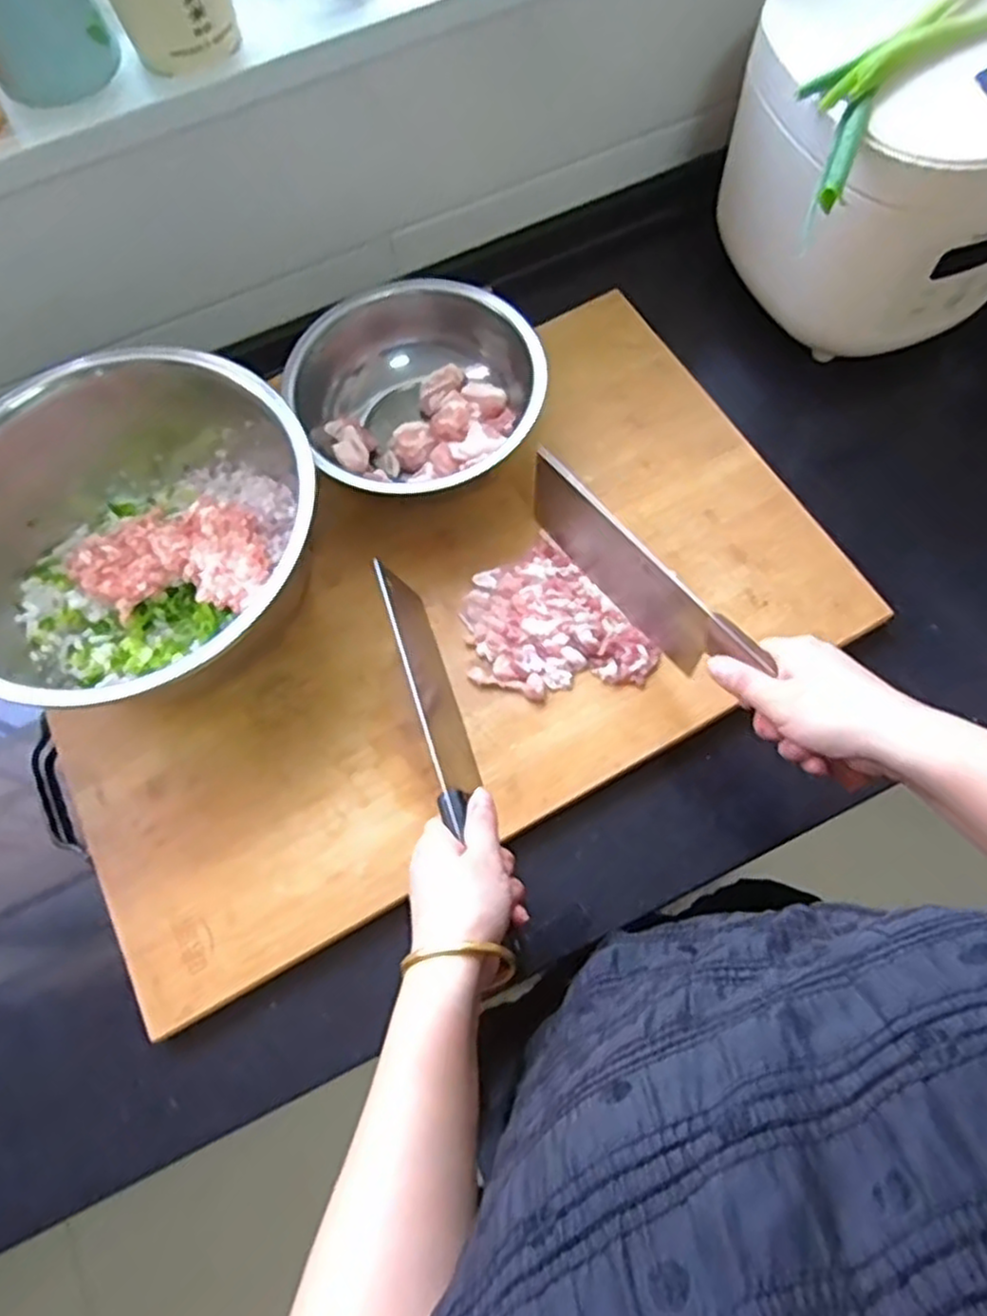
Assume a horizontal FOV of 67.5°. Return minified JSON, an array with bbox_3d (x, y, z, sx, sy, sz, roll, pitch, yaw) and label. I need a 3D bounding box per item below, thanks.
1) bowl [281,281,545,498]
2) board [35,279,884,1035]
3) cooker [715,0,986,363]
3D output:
[{"bbox_3d":[-0.058,-0.212,0.605,0.199,0.087,0.165,-27,70,-7],"label":"bowl"},{"bbox_3d":[-0.045,-0.036,0.573,0.588,0.024,0.347,-29,70,-7],"label":"board"},{"bbox_3d":[0.313,-0.395,0.591,0.215,0.181,0.222,-8,69,0],"label":"cooker"}]

